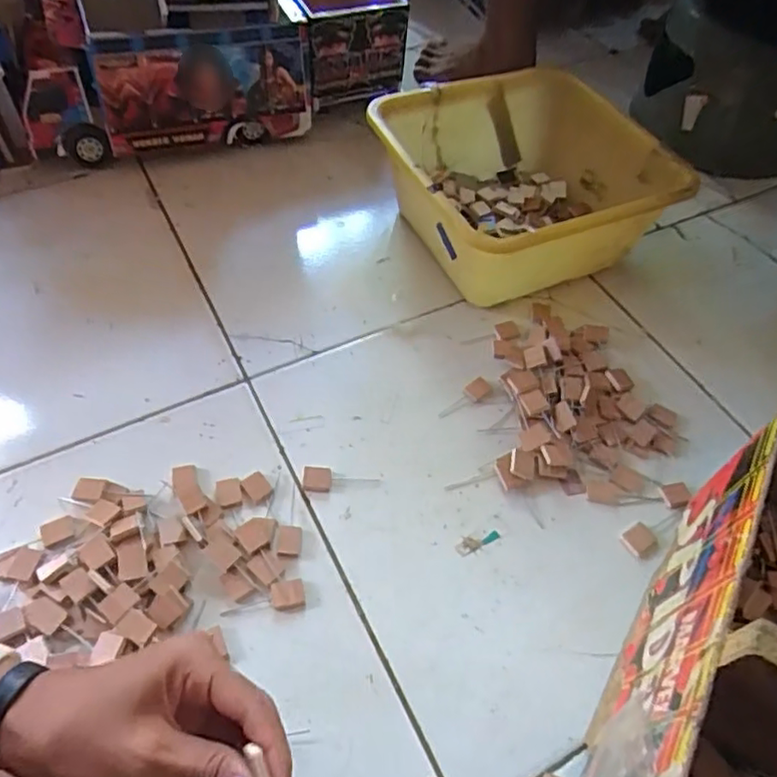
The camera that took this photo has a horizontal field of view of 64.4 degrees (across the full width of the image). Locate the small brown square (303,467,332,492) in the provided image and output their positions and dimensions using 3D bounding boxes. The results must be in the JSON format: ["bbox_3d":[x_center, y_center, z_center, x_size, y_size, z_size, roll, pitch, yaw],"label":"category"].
[{"bbox_3d":[-0.061,0.078,0.531,0.025,0.006,0.022,6,54,2],"label":"small brown square"}]

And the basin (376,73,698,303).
[{"bbox_3d":[0.134,-0.227,0.692,0.258,0.124,0.278,-20,58,-16],"label":"basin"}]

